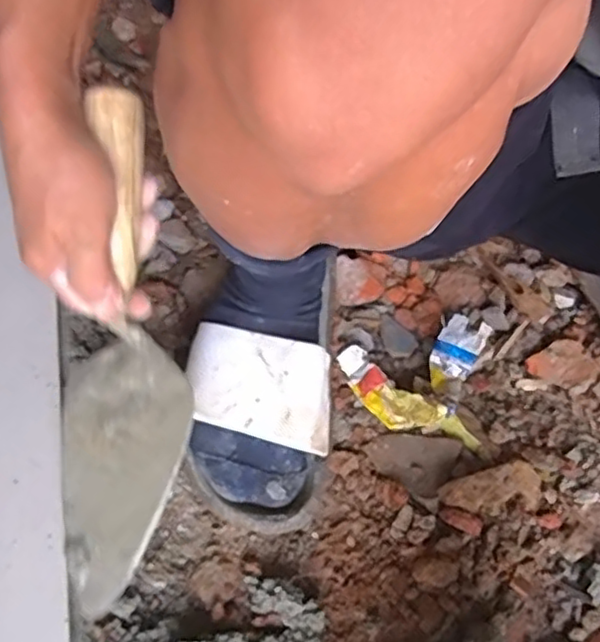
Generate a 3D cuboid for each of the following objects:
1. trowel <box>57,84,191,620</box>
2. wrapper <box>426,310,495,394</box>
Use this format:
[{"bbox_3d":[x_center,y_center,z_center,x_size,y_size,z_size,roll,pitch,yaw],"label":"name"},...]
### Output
[{"bbox_3d":[-0.108,0.019,0.402,0.086,0.301,0.059,5,10,1],"label":"trowel"},{"bbox_3d":[0.124,0.026,0.535,0.037,0.014,0.063,33,88,32],"label":"wrapper"}]

